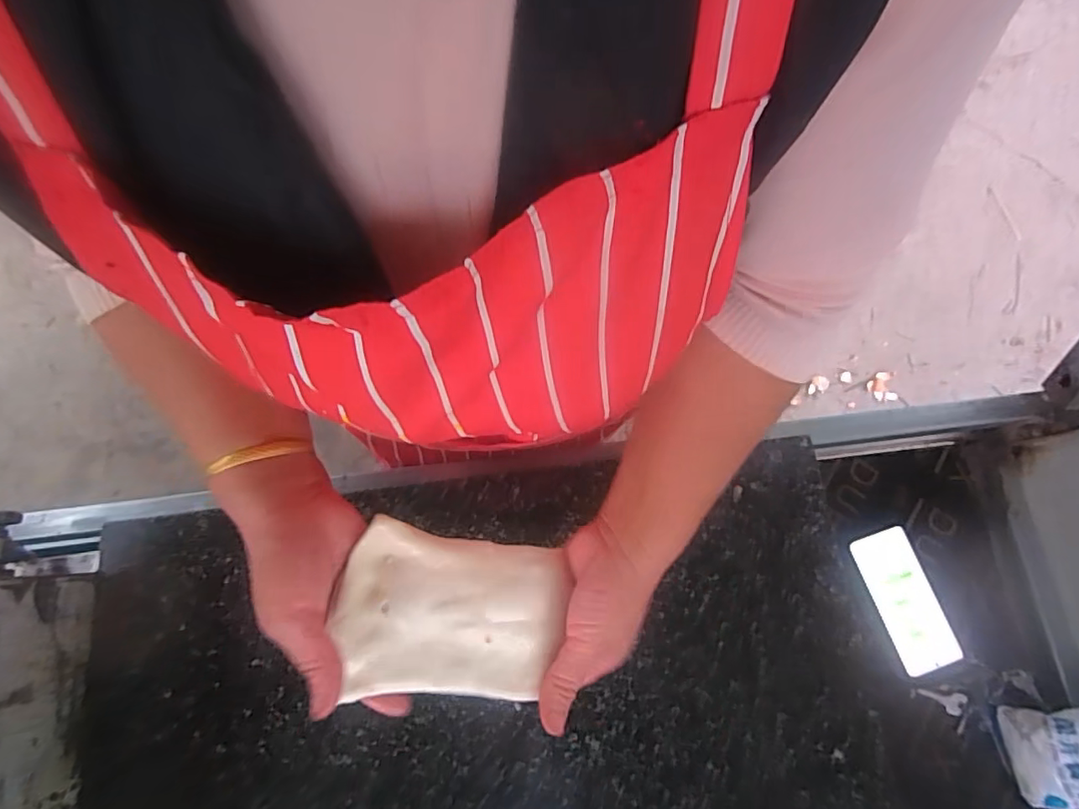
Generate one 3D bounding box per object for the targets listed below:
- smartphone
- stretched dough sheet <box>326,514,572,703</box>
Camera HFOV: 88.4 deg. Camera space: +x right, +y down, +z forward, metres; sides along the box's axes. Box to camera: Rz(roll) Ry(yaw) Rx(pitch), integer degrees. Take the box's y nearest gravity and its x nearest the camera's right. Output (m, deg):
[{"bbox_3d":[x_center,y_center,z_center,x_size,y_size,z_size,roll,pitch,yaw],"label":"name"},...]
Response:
[{"bbox_3d":[0.438,0.233,0.666,0.072,0.009,0.159,-14,67,5],"label":"smartphone"},{"bbox_3d":[-0.056,0.134,0.359,0.137,0.024,0.096,12,76,-6],"label":"stretched dough sheet"}]

